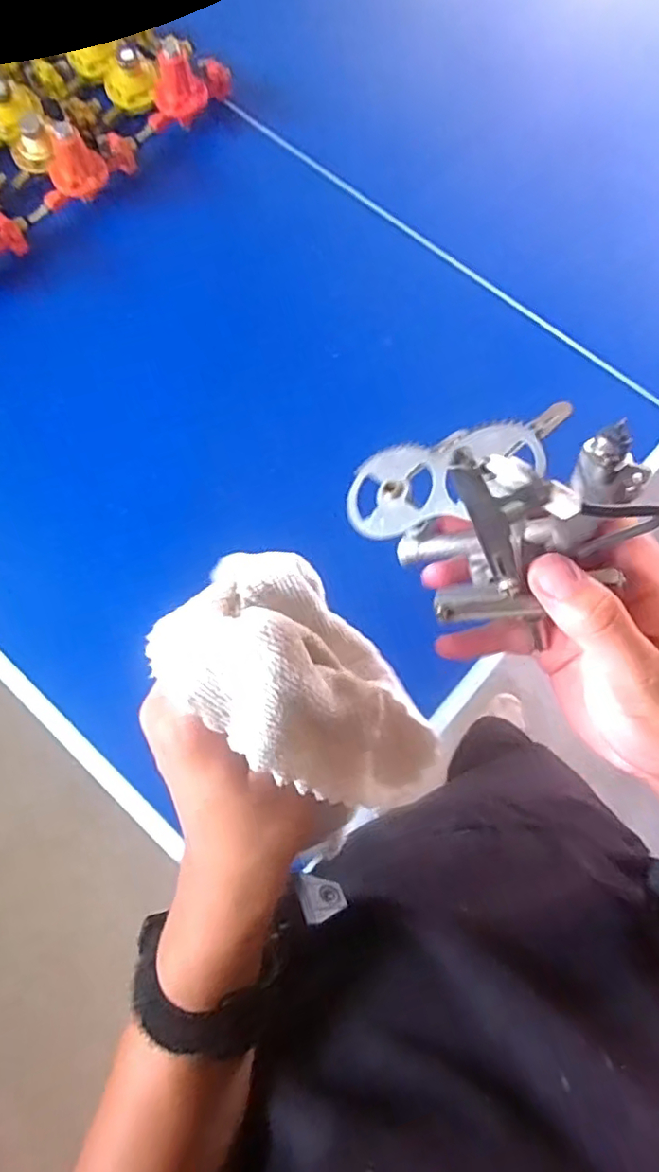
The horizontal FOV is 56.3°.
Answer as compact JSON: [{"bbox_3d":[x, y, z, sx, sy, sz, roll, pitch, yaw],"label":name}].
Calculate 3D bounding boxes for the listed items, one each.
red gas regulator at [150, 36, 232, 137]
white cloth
[{"bbox_3d":[-0.197,-0.694,0.842,0.138,0.079,0.063,-39,78,-12],"label":"red gas regulator"},{"bbox_3d":[-0.007,0.047,0.278,0.123,0.103,0.075,35,76,9],"label":"white cloth"}]

